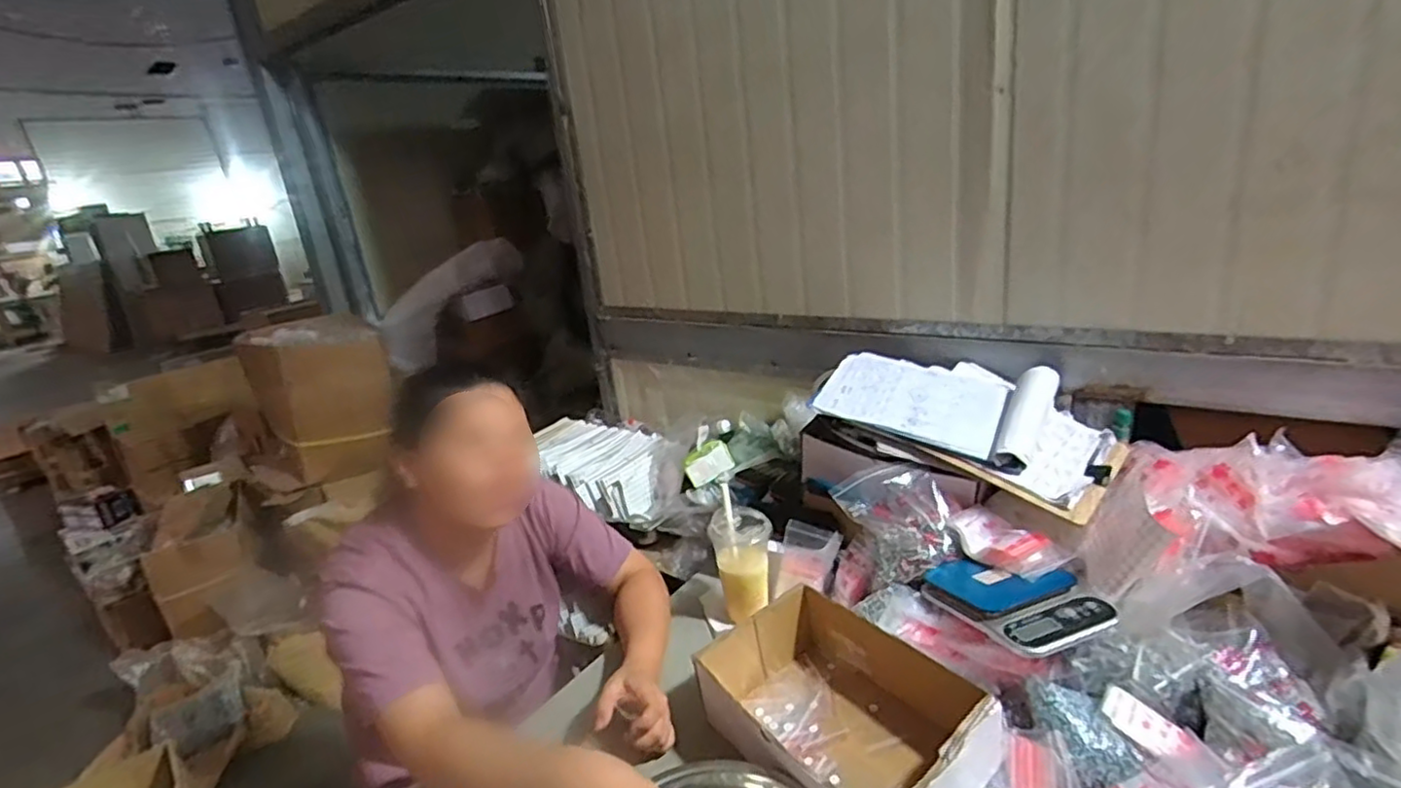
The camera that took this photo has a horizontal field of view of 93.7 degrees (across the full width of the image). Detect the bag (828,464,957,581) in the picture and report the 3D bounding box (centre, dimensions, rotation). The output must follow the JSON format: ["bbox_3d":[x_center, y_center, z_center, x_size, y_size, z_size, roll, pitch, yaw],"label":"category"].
[{"bbox_3d":[0.295,0.175,0.960,0.143,0.047,0.172,-31,60,0],"label":"bag"}]

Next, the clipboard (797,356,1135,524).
[{"bbox_3d":[0.420,0.020,1.041,0.431,0.057,0.269,23,40,31],"label":"clipboard"}]

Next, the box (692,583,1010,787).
[{"bbox_3d":[0.158,0.363,0.759,0.227,0.095,0.297,-20,23,-34],"label":"box"}]

